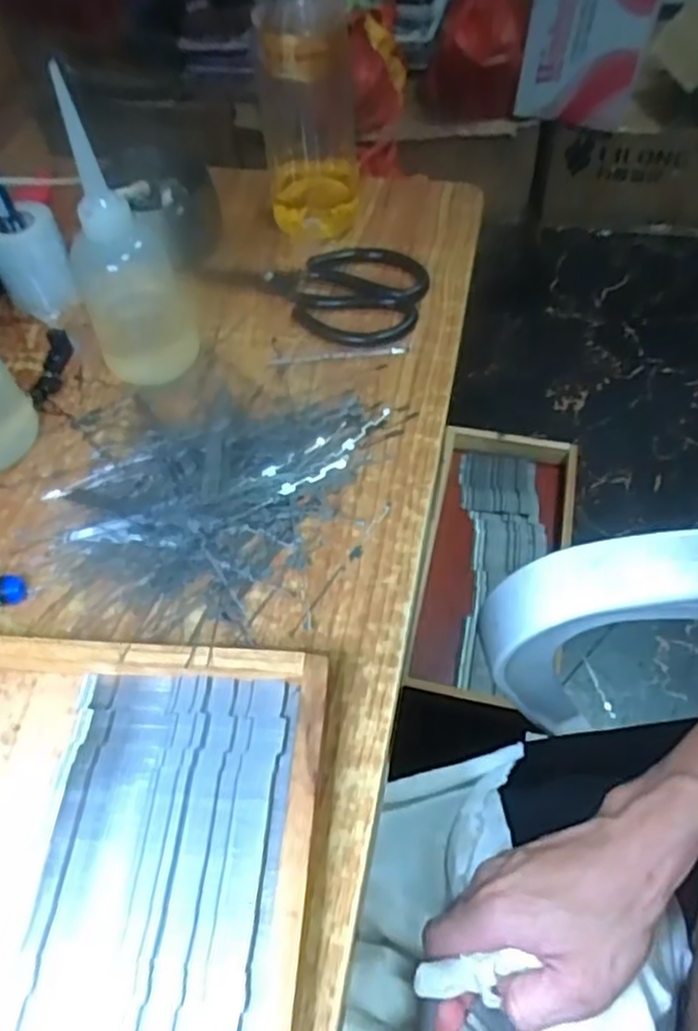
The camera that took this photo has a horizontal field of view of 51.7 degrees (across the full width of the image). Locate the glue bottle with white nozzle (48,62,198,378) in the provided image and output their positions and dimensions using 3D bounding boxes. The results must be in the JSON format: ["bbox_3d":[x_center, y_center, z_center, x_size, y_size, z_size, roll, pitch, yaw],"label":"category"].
[{"bbox_3d":[-0.141,-0.164,0.446,0.064,0.166,0.053,-15,54,-8],"label":"glue bottle with white nozzle"}]

